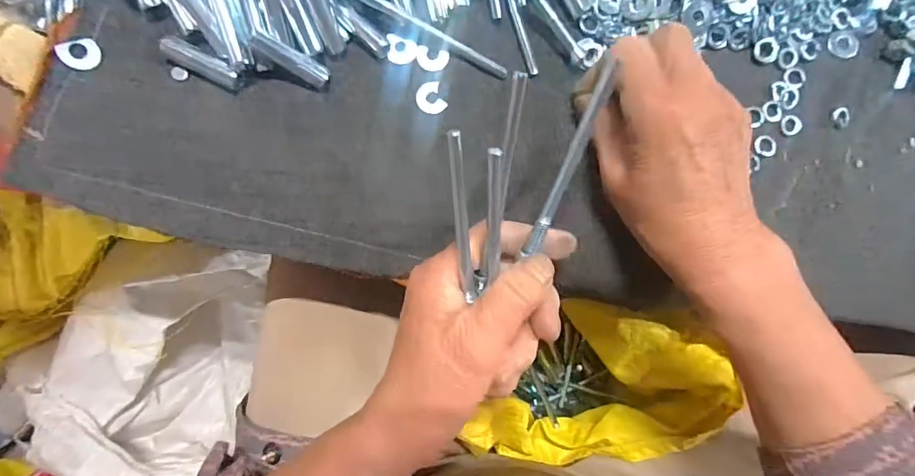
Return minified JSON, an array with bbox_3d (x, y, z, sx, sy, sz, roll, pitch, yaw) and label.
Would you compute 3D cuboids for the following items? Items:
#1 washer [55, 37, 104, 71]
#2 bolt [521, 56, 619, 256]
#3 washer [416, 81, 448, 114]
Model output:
[{"bbox_3d":[-0.201,-0.098,0.251,0.019,0.004,0.017,-46,111,-33],"label":"washer"},{"bbox_3d":[0.053,-0.035,0.220,0.007,0.004,0.094,18,112,-6],"label":"bolt"},{"bbox_3d":[-0.016,-0.082,0.278,0.016,0.004,0.019,-23,92,-4],"label":"washer"}]

